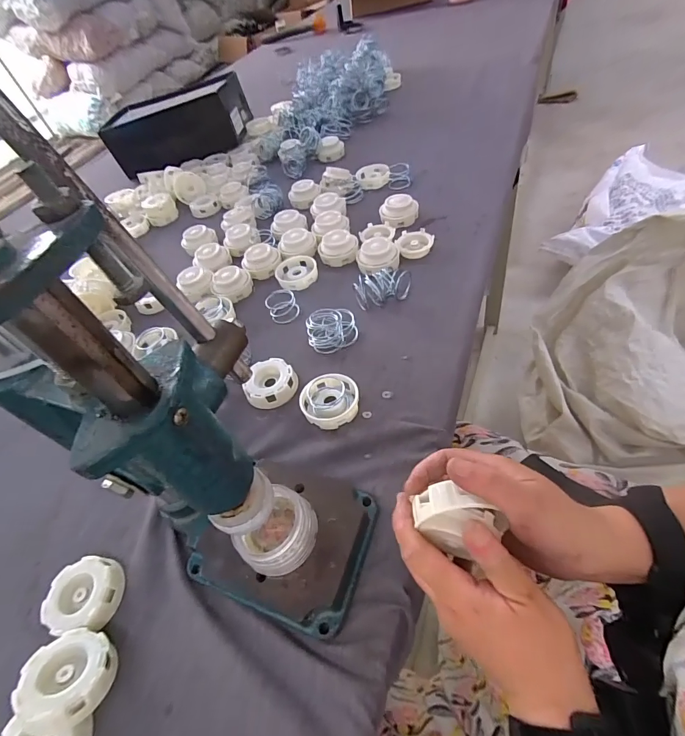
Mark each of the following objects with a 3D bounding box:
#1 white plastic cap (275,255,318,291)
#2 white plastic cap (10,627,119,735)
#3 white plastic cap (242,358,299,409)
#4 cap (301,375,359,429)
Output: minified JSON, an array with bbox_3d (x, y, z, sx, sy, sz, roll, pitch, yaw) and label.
[{"bbox_3d":[-0.074,-0.153,0.622,0.064,0.024,0.068,1,51,-1],"label":"white plastic cap"},{"bbox_3d":[-0.217,0.246,0.306,0.062,0.022,0.062,3,35,-2],"label":"white plastic cap"},{"bbox_3d":[-0.090,0.015,0.474,0.061,0.021,0.065,1,51,-1],"label":"white plastic cap"},{"bbox_3d":[-0.015,0.038,0.443,0.064,0.021,0.064,1,51,-1],"label":"cap"}]

